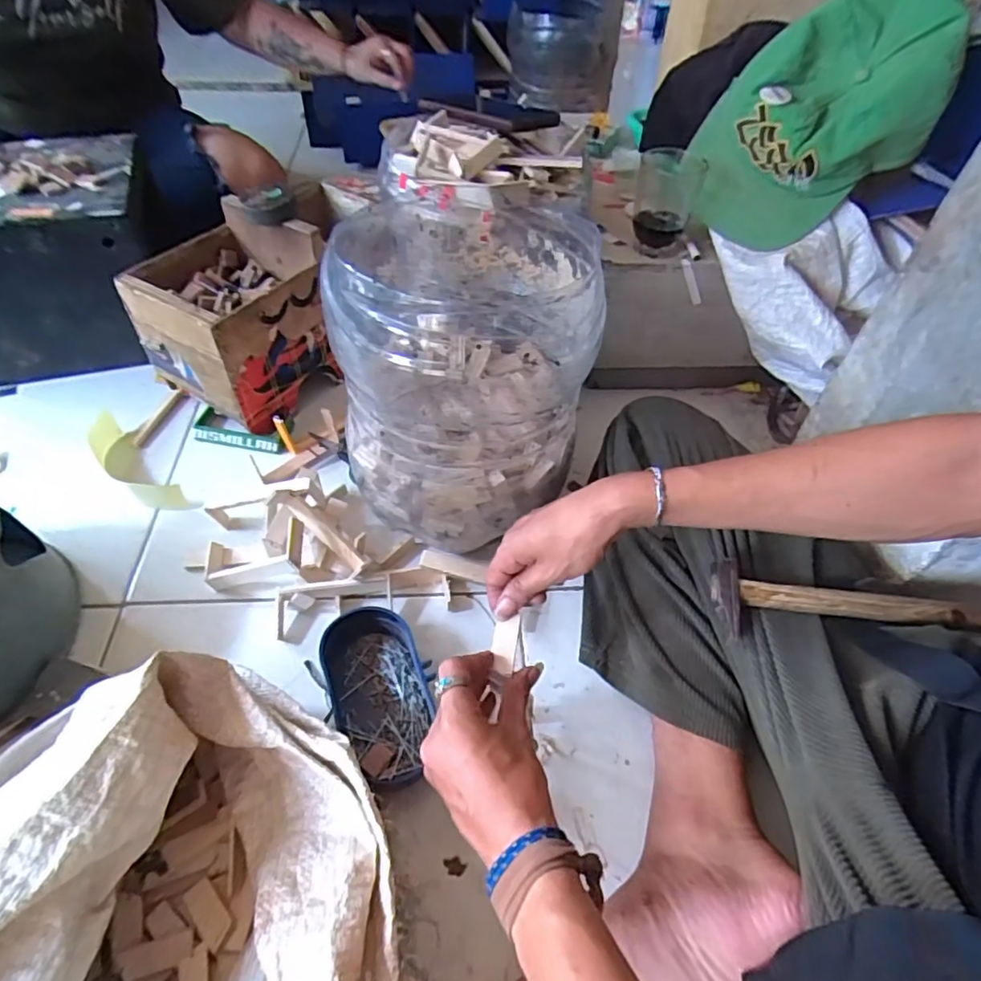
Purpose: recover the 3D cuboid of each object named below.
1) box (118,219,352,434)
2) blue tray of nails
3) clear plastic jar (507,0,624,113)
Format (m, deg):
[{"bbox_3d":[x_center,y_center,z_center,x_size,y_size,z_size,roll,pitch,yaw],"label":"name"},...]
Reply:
[{"bbox_3d":[-0.315,-0.204,0.728,0.166,0.152,0.168,27,53,18],"label":"box"},{"bbox_3d":[-0.100,0.177,0.526,0.089,0.039,0.159,-24,55,-22],"label":"blue tray of nails"},{"bbox_3d":[0.142,-0.867,1.119,0.209,0.208,0.216,9,49,4],"label":"clear plastic jar"}]

